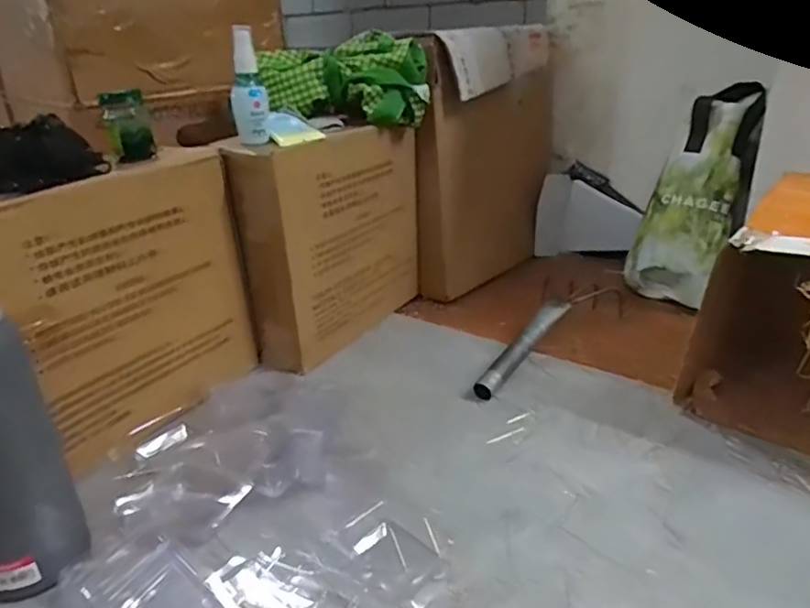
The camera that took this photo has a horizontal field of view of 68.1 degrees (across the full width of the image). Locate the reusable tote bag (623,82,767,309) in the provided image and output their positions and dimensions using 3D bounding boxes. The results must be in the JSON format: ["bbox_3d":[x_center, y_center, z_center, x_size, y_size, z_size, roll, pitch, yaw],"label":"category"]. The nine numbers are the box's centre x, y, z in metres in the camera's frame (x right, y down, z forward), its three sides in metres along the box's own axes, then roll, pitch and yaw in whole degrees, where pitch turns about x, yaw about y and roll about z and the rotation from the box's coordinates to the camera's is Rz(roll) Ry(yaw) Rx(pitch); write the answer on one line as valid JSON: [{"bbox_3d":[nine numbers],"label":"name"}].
[{"bbox_3d":[0.434,-0.162,0.868,0.078,0.332,0.124,10,13,-39],"label":"reusable tote bag"}]

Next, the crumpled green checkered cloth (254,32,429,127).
[{"bbox_3d":[-0.076,-0.290,0.784,0.211,0.097,0.095,1,25,8],"label":"crumpled green checkered cloth"}]

